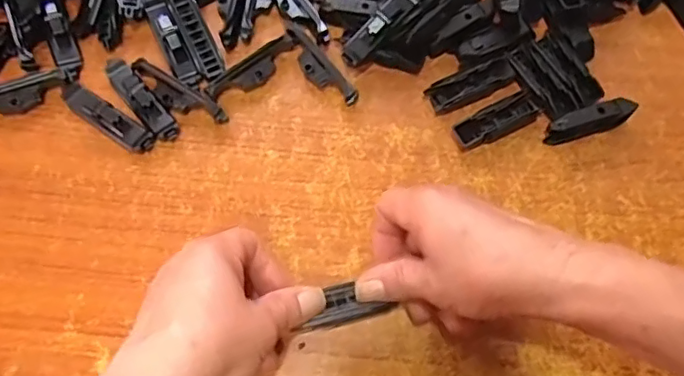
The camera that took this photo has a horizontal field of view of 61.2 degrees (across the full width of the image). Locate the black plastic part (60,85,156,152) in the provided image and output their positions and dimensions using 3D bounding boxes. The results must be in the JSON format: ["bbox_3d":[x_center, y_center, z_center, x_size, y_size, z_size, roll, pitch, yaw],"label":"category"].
[{"bbox_3d":[-0.166,-0.051,0.407,0.079,0.016,0.018,34,71,11],"label":"black plastic part"}]

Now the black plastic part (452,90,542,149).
[{"bbox_3d":[0.111,-0.048,0.415,0.066,0.013,0.024,-24,70,-11],"label":"black plastic part"}]

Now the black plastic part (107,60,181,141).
[{"bbox_3d":[-0.146,-0.068,0.412,0.019,0.020,0.083,-38,74,-15],"label":"black plastic part"}]

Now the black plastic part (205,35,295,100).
[{"bbox_3d":[-0.064,-0.086,0.425,0.073,0.015,0.019,-36,73,-15],"label":"black plastic part"}]

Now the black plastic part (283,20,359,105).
[{"bbox_3d":[-0.020,-0.091,0.427,0.018,0.020,0.080,-37,73,-15],"label":"black plastic part"}]

